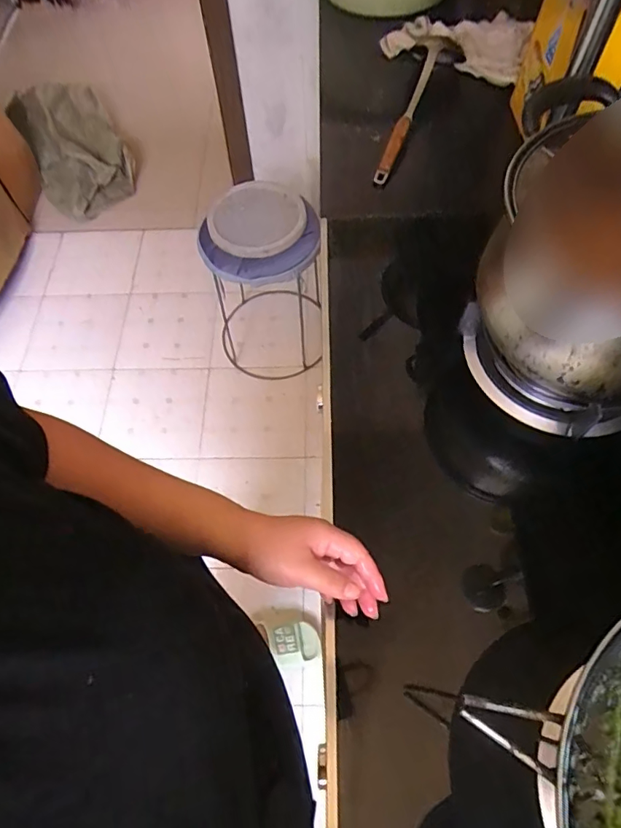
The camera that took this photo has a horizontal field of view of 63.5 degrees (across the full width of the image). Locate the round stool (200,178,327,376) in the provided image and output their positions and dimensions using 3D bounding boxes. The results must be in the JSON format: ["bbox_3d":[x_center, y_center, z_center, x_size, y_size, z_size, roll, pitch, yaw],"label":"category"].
[{"bbox_3d":[-0.129,-0.361,1.406,0.280,0.455,0.305,-16,63,-6],"label":"round stool"}]

